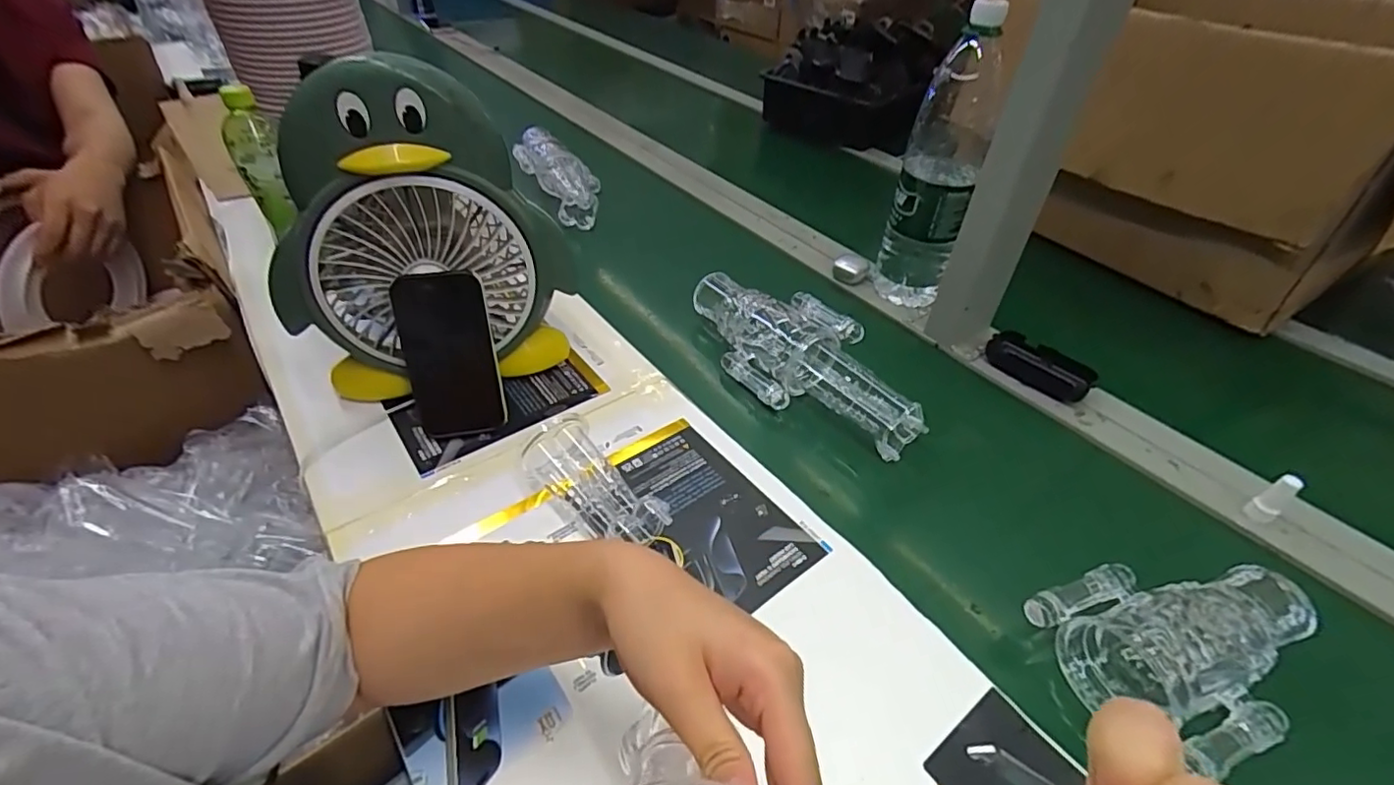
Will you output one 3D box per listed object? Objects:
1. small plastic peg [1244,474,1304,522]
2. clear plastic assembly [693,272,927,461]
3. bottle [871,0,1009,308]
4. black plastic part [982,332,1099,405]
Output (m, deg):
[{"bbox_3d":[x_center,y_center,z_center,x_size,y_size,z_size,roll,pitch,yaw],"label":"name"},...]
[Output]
[{"bbox_3d":[0.504,0.092,0.520,0.016,0.048,0.018,-12,44,-16],"label":"small plastic peg"},{"bbox_3d":[0.107,-0.046,0.638,0.114,0.061,0.293,-26,49,-28],"label":"clear plastic assembly"},{"bbox_3d":[0.270,-0.239,0.669,0.080,0.326,0.070,13,43,12],"label":"bottle"},{"bbox_3d":[0.386,-0.031,0.669,0.061,0.025,0.108,-26,49,-28],"label":"black plastic part"}]

